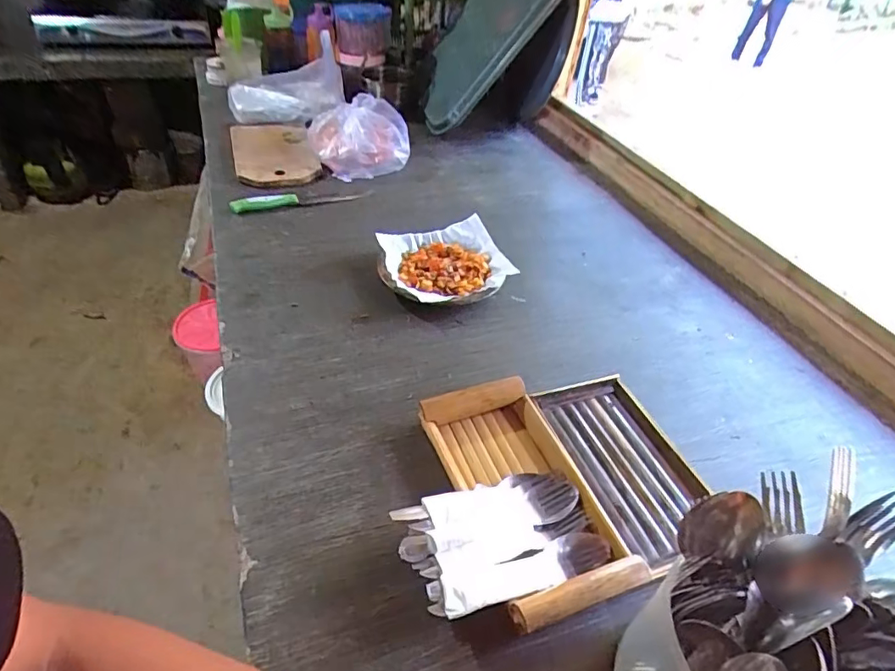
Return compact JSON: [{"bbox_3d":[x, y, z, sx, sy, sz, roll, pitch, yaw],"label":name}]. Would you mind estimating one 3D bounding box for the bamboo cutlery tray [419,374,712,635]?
[{"bbox_3d":[0.137,0.137,0.544,0.263,0.034,0.246,-13,47,-18],"label":"bamboo cutlery tray"}]

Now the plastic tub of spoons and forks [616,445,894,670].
[{"bbox_3d":[0.214,0.209,0.356,0.160,0.198,0.145,-11,47,-16],"label":"plastic tub of spoons and forks"}]

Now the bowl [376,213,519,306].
[{"bbox_3d":[-0.006,-0.107,0.803,0.186,0.042,0.181,3,44,-3],"label":"bowl"}]

